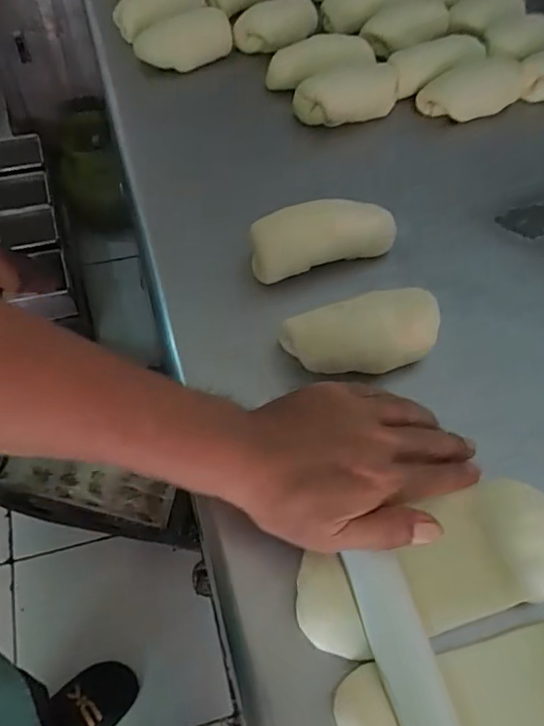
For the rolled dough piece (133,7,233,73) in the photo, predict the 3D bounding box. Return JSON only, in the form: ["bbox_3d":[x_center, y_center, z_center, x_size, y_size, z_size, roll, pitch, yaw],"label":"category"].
[{"bbox_3d":[-0.100,-0.370,0.628,0.113,0.035,0.054,-22,62,-15],"label":"rolled dough piece"}]

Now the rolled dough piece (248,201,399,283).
[{"bbox_3d":[0.042,-0.108,0.470,0.126,0.045,0.044,-18,61,-13],"label":"rolled dough piece"}]

